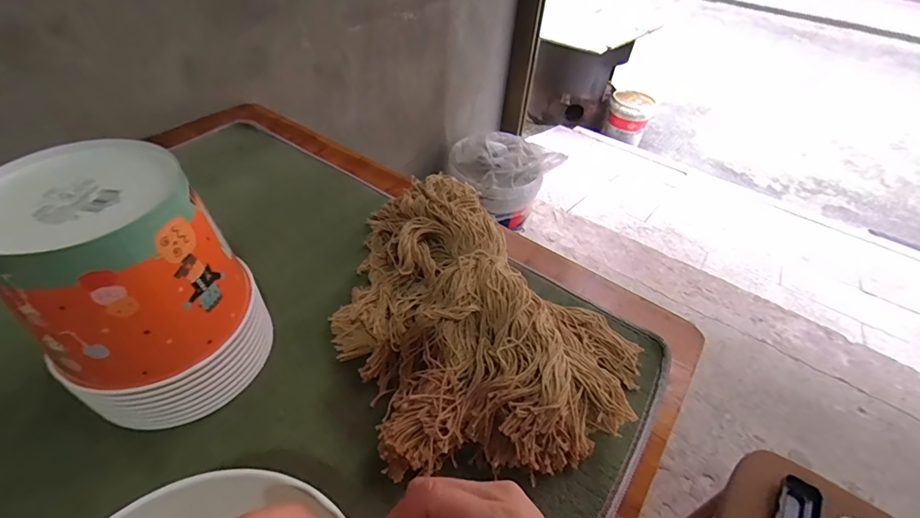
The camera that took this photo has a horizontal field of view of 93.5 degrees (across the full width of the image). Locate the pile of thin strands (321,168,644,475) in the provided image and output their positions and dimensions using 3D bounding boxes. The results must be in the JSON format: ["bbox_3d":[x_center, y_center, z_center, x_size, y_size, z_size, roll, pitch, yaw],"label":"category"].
[{"bbox_3d":[0.015,0.031,0.456,0.273,0.094,0.345,-10,46,-17],"label":"pile of thin strands"}]

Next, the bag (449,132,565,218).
[{"bbox_3d":[0.134,-0.277,1.342,0.313,0.165,0.252,-14,47,-21],"label":"bag"}]

